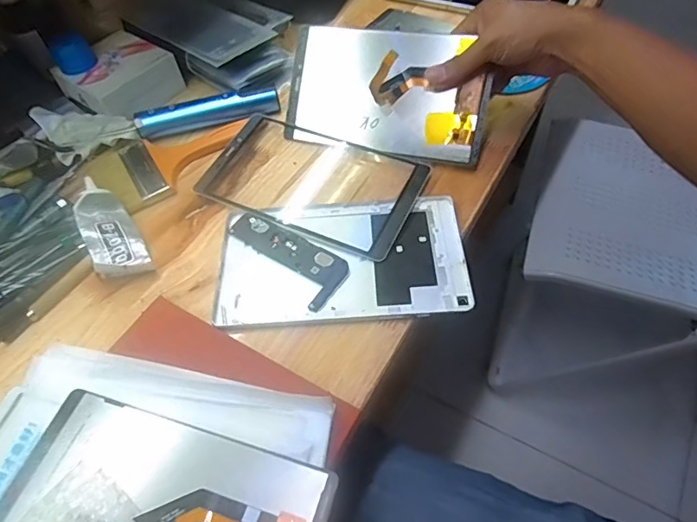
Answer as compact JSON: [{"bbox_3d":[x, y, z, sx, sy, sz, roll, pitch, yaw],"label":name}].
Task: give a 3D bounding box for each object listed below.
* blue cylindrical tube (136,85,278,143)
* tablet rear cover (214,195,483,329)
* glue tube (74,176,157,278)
[{"bbox_3d":[-0.151,-0.162,0.525,0.149,0.024,0.023,-13,55,-5],"label":"blue cylindrical tube"},{"bbox_3d":[-0.006,-0.003,0.425,0.211,0.005,0.125,-4,54,2],"label":"tablet rear cover"},{"bbox_3d":[-0.220,-0.030,0.440,0.042,0.023,0.110,-30,72,-16],"label":"glue tube"}]

